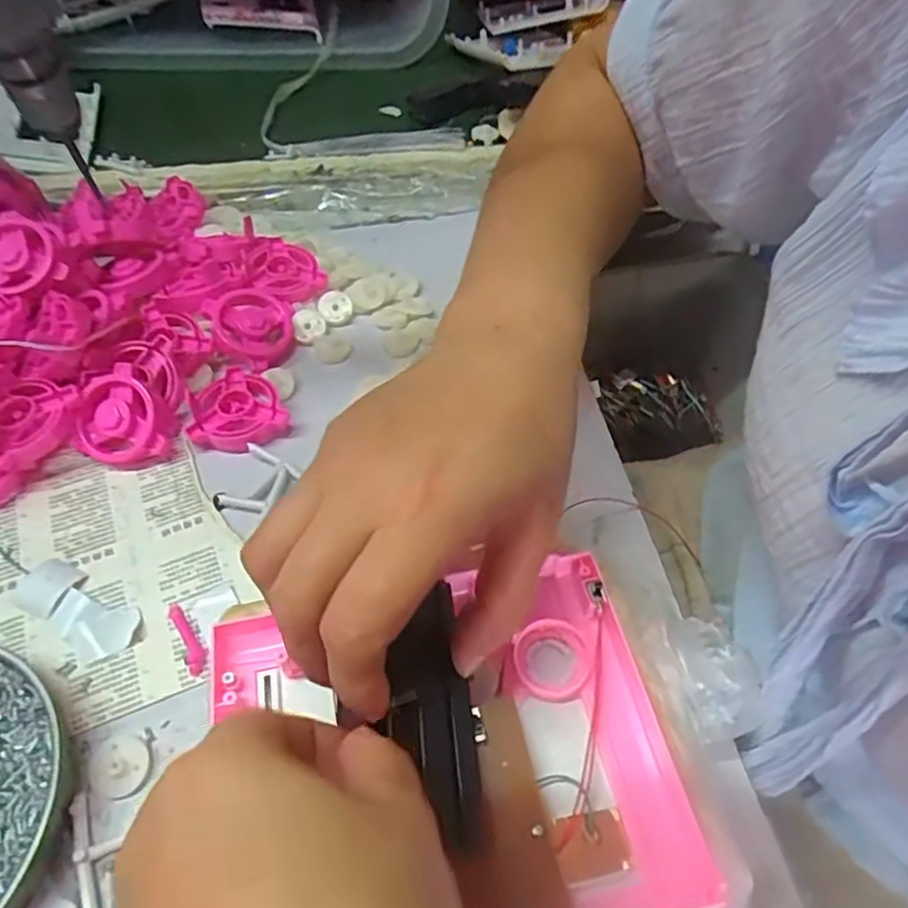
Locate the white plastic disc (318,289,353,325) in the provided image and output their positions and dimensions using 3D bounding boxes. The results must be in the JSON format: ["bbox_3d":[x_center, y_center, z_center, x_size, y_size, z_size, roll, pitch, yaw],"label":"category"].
[{"bbox_3d":[-0.079,-0.098,0.440,0.023,0.004,0.023,2,83,-15],"label":"white plastic disc"}]

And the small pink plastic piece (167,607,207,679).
[{"bbox_3d":[-0.123,0.084,0.305,0.009,0.004,0.037,-26,57,-20],"label":"small pink plastic piece"}]

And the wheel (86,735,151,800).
[{"bbox_3d":[-0.138,0.128,0.271,0.025,0.008,0.023,1,52,-1],"label":"wheel"}]

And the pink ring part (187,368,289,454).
[{"bbox_3d":[-0.128,-0.026,0.380,0.051,0.014,0.055,1,52,-1],"label":"pink ring part"}]

